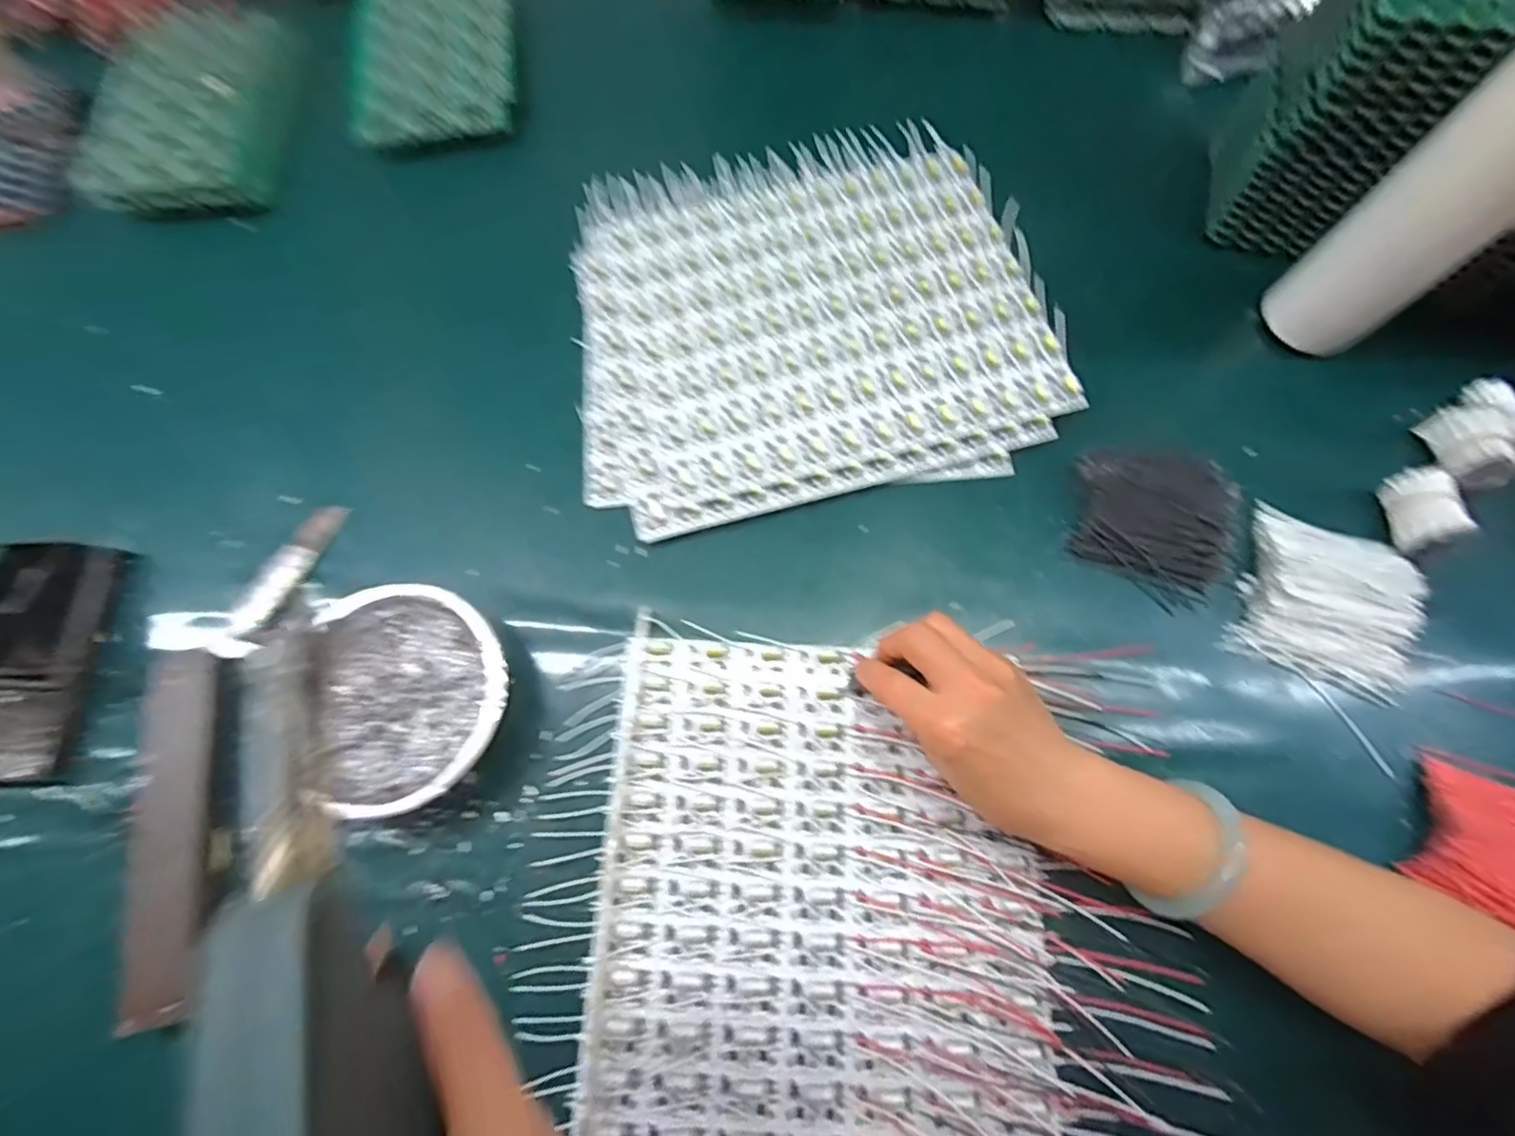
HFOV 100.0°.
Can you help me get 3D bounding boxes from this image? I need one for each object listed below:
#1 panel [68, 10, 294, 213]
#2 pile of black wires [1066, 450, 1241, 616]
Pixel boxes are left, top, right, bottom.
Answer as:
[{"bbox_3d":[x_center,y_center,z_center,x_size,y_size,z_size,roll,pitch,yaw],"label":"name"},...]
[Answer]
[{"bbox_3d":[-0.473,-0.391,0.534,0.158,0.023,0.216,-4,71,0],"label":"panel"},{"bbox_3d":[0.260,-0.029,0.411,0.098,0.014,0.095,13,72,6],"label":"pile of black wires"}]

